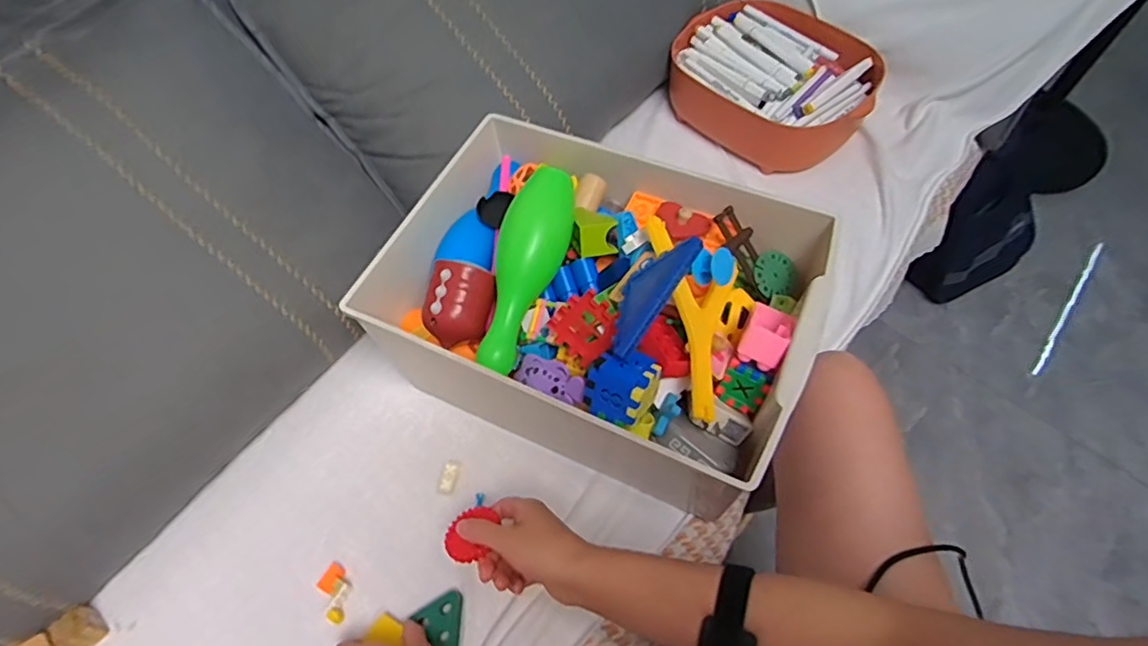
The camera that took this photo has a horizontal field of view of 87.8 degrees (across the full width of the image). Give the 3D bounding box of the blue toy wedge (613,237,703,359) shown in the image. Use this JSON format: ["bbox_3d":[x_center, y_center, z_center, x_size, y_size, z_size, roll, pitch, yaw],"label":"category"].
[{"bbox_3d":[0.065,-0.028,0.521,0.036,0.010,0.119,34,85,19],"label":"blue toy wedge"}]

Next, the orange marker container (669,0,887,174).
[{"bbox_3d":[0.283,-0.349,0.866,0.283,0.088,0.224,34,65,19],"label":"orange marker container"}]

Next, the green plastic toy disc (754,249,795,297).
[{"bbox_3d":[0.211,-0.053,0.632,0.047,0.010,0.045,1,83,-9],"label":"green plastic toy disc"}]

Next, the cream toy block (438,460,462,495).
[{"bbox_3d":[-0.132,0.163,0.631,0.018,0.004,0.036,10,60,7],"label":"cream toy block"}]

